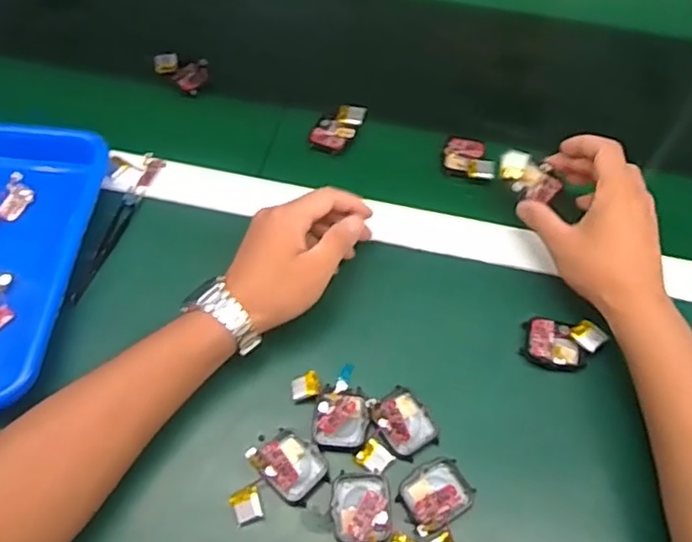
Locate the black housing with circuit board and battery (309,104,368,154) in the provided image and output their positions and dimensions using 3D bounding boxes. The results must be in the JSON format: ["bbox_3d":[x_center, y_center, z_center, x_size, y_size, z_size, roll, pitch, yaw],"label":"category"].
[{"bbox_3d":[-0.008,-0.137,0.589,0.043,0.013,0.056,18,60,9],"label":"black housing with circuit board and battery"}]

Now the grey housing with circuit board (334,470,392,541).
[{"bbox_3d":[0.011,0.157,0.413,0.037,0.012,0.049,-1,59,-2],"label":"grey housing with circuit board"}]

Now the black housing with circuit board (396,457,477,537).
[{"bbox_3d":[0.060,0.150,0.419,0.050,0.012,0.039,-35,66,-20],"label":"black housing with circuit board"}]

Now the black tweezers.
[{"bbox_3d":[-0.197,-0.022,0.517,0.012,0.012,0.114,12,60,5],"label":"black tweezers"}]

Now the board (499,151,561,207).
[{"bbox_3d":[0.151,-0.077,0.510,0.052,0.015,0.032,25,62,12],"label":"board"}]

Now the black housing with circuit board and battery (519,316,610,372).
[{"bbox_3d":[0.166,0.056,0.476,0.057,0.015,0.040,8,59,3],"label":"black housing with circuit board and battery"}]

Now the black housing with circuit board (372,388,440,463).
[{"bbox_3d":[0.042,0.107,0.440,0.039,0.016,0.046,-40,68,-22],"label":"black housing with circuit board"}]

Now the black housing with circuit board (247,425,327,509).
[{"bbox_3d":[-0.037,0.132,0.426,0.039,0.013,0.048,-40,68,-22],"label":"black housing with circuit board"}]

